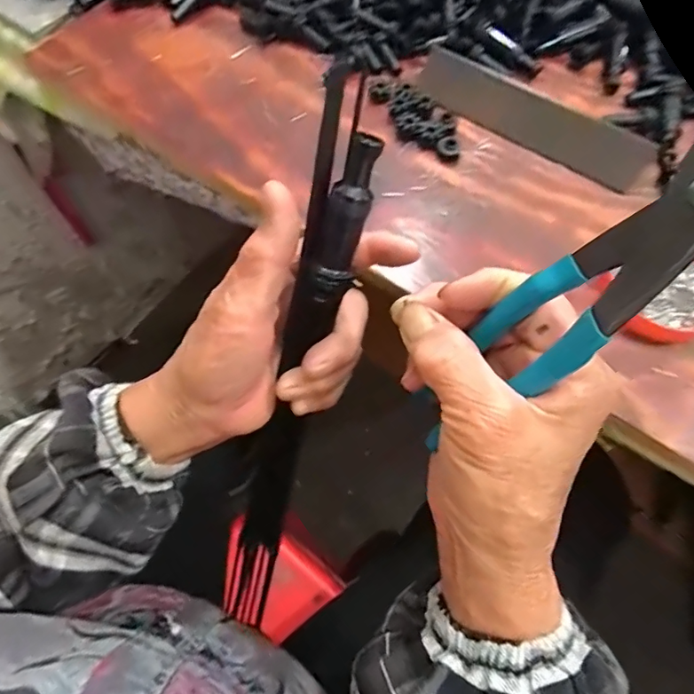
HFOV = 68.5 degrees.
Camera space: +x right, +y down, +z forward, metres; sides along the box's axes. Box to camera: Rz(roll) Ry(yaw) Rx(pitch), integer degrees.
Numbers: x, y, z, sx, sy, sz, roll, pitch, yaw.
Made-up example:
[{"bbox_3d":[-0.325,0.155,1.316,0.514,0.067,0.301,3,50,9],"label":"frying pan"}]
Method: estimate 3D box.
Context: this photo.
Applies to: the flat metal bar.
[{"bbox_3d":[0.148,-0.184,0.413,0.194,0.039,0.004,30,28,9],"label":"flat metal bar"}]

